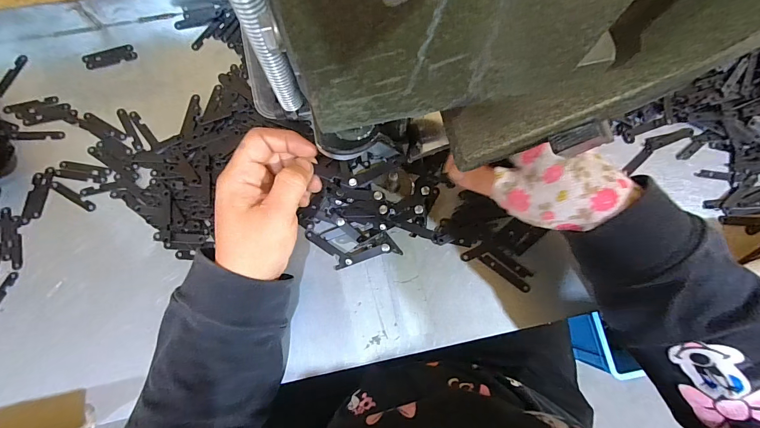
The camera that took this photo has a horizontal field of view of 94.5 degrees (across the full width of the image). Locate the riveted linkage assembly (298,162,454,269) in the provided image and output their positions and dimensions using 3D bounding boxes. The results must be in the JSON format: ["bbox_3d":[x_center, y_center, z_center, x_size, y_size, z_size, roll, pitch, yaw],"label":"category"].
[{"bbox_3d":[-0.008,-0.001,0.324,0.129,0.028,0.081,-13,80,-3],"label":"riveted linkage assembly"}]

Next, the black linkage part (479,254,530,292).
[{"bbox_3d":[0.117,0.055,0.328,0.052,0.004,0.009,38,82,6],"label":"black linkage part"}]

